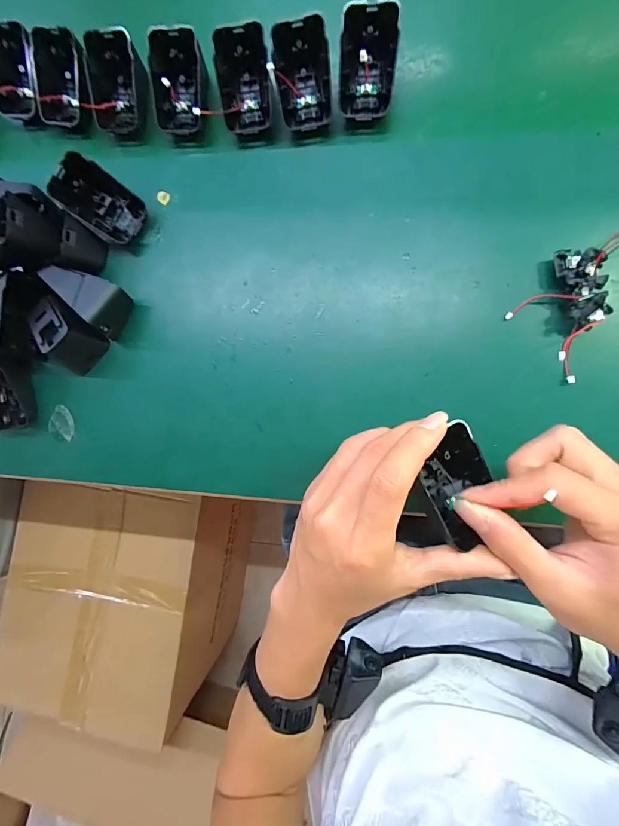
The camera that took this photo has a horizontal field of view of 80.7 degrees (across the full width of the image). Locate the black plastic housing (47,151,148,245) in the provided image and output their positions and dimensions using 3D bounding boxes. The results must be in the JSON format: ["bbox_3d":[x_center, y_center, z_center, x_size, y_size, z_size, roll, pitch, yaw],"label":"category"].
[{"bbox_3d":[-0.175,-0.176,0.309,0.060,0.043,0.046,38,94,8],"label":"black plastic housing"}]

